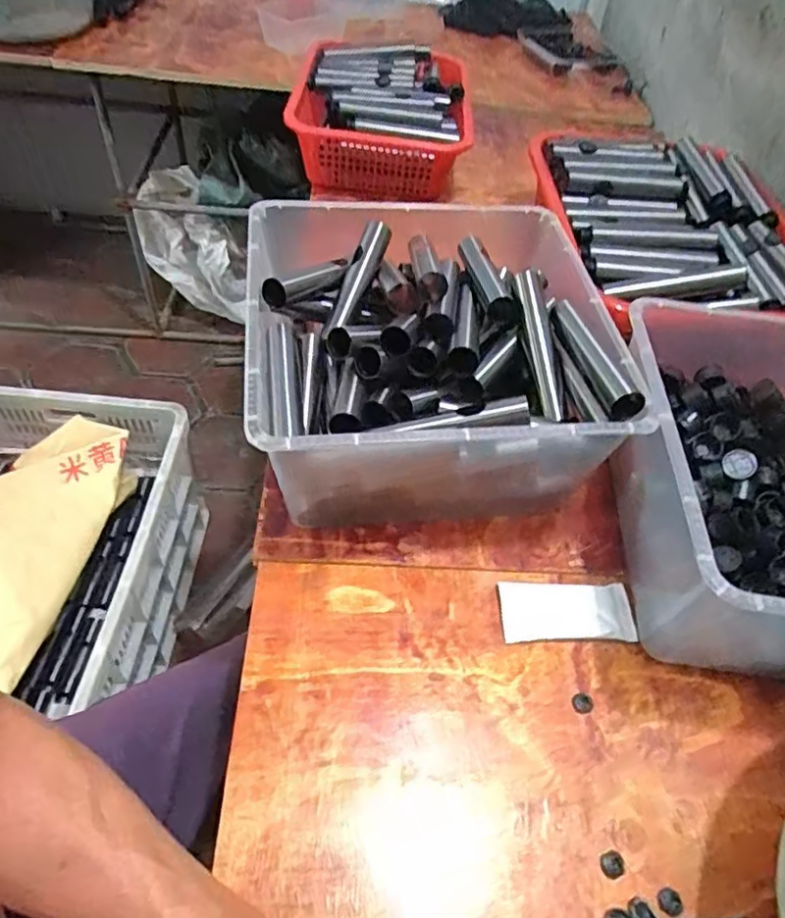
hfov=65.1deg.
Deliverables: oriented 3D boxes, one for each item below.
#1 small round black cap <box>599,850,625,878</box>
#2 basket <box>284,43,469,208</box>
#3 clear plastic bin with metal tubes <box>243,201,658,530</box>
[{"bbox_3d":[0.139,0.257,0.389,0.015,0.004,0.014,1,51,-2],"label":"small round black cap"},{"bbox_3d":[-0.015,-0.505,0.908,0.245,0.102,0.288,3,51,-4],"label":"basket"},{"bbox_3d":[0.031,-0.091,0.566,0.294,0.154,0.298,-3,52,-8],"label":"clear plastic bin with metal tubes"}]

